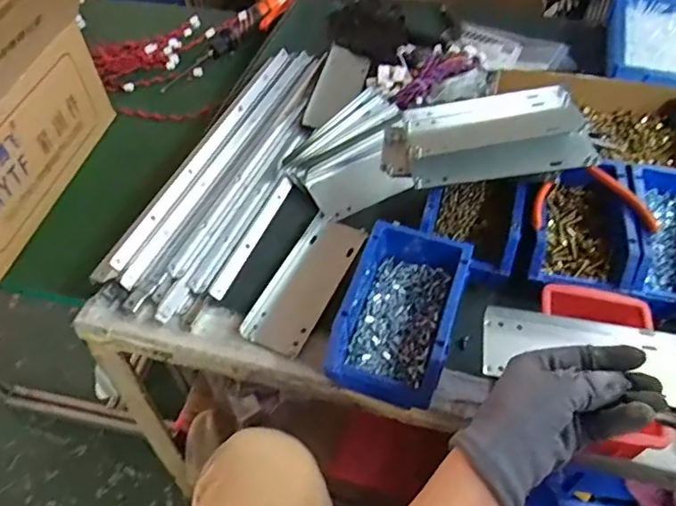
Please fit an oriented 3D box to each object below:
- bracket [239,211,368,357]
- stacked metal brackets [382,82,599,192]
[{"bbox_3d":[-0.034,0.029,0.592,0.071,0.015,0.181,20,55,16],"label":"bracket"},{"bbox_3d":[0.156,-0.119,0.579,0.206,0.054,0.105,-6,52,-3],"label":"stacked metal brackets"}]

